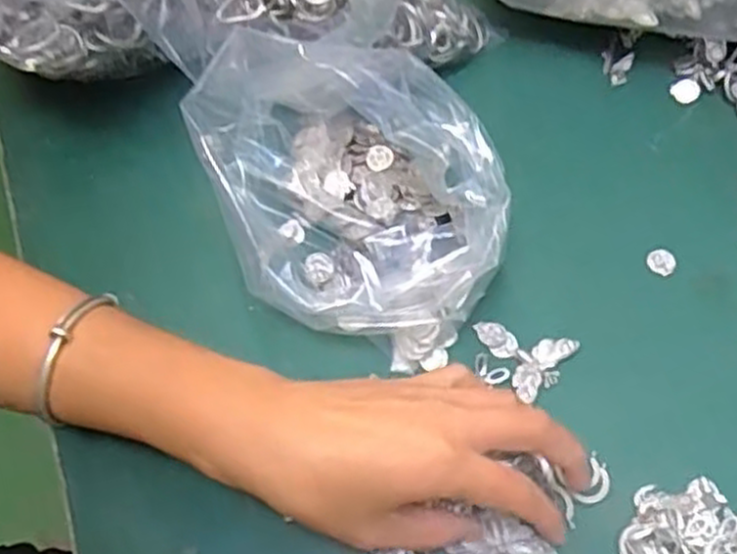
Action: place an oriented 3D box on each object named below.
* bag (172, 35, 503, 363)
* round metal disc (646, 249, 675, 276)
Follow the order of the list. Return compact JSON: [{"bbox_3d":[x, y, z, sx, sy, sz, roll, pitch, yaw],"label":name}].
[{"bbox_3d":[-0.013,-0.043,0.391,0.122,0.089,0.163,-22,64,-14],"label":"bag"},{"bbox_3d":[0.161,-0.009,0.429,0.015,0.004,0.016,1,60,-2],"label":"round metal disc"}]

